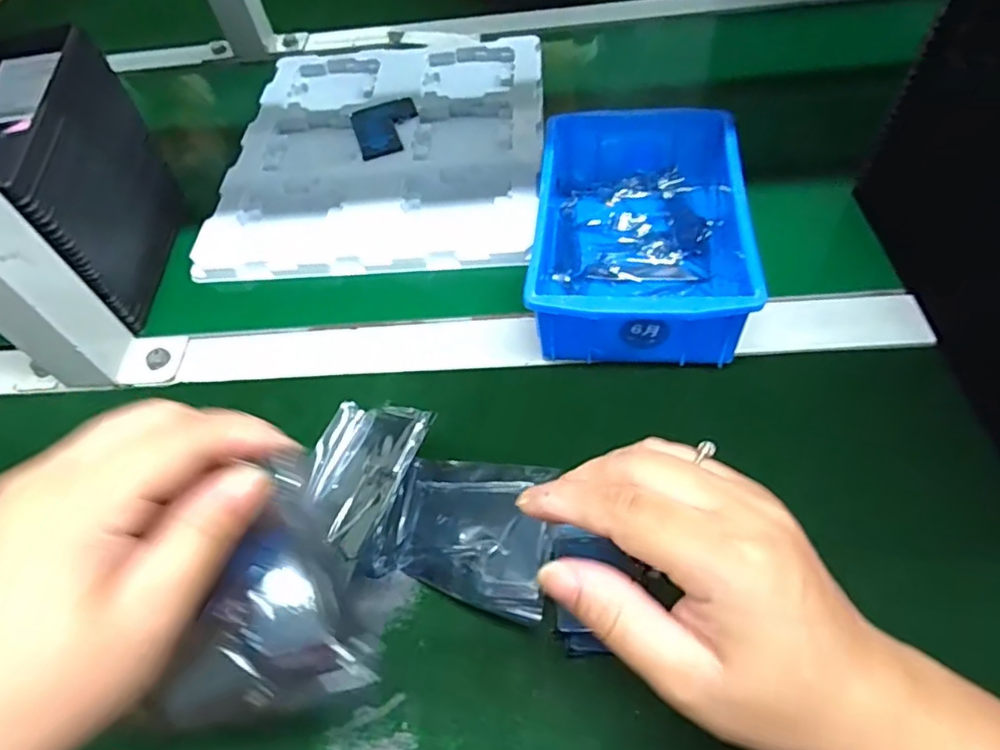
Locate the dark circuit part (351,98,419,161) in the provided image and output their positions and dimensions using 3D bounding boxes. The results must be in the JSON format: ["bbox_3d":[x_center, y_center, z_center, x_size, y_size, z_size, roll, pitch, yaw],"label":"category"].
[{"bbox_3d":[-0.103,-0.228,0.562,0.059,0.011,0.082,-17,55,-5],"label":"dark circuit part"}]

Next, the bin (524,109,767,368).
[{"bbox_3d":[0.092,-0.098,0.418,0.126,0.066,0.199,4,55,7],"label":"bin"}]

